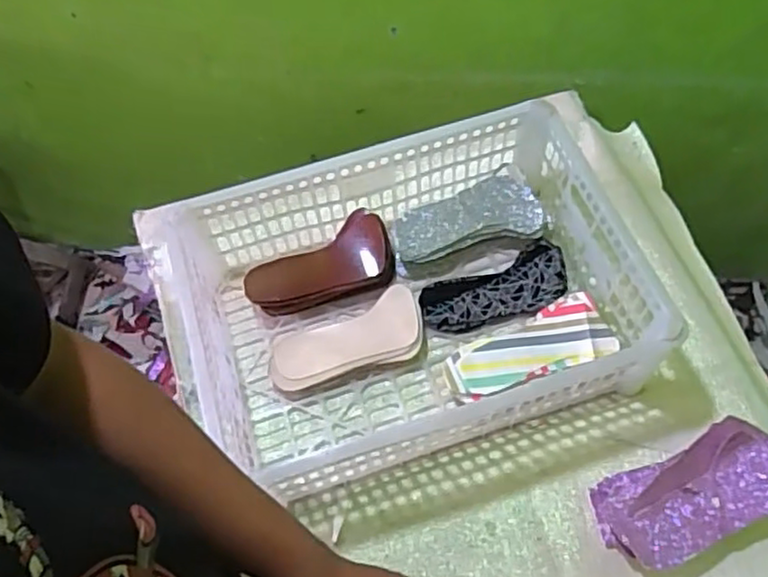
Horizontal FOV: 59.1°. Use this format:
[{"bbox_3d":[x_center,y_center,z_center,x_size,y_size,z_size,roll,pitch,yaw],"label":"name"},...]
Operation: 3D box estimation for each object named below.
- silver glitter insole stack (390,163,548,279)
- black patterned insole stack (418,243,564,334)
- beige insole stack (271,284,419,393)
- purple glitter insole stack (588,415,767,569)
[{"bbox_3d":[0.096,-0.075,0.801,0.179,0.046,0.087,-21,62,-8],"label":"silver glitter insole stack"},{"bbox_3d":[0.128,0.002,0.783,0.170,0.024,0.079,-18,62,-7],"label":"black patterned insole stack"},{"bbox_3d":[-0.044,0.057,0.760,0.172,0.039,0.090,-14,62,-5],"label":"beige insole stack"},{"bbox_3d":[0.301,0.196,0.653,0.187,0.055,0.093,-22,63,-9],"label":"purple glitter insole stack"}]

